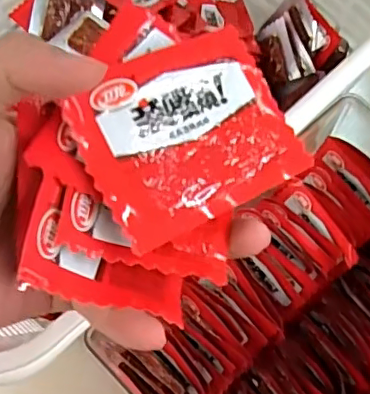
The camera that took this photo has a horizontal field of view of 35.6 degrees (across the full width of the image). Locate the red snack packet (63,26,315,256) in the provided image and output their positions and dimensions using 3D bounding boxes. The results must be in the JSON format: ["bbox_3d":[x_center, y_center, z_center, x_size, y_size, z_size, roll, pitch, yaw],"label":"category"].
[{"bbox_3d":[0.001,-0.022,0.194,0.070,0.005,0.060,-26,83,-21],"label":"red snack packet"}]

